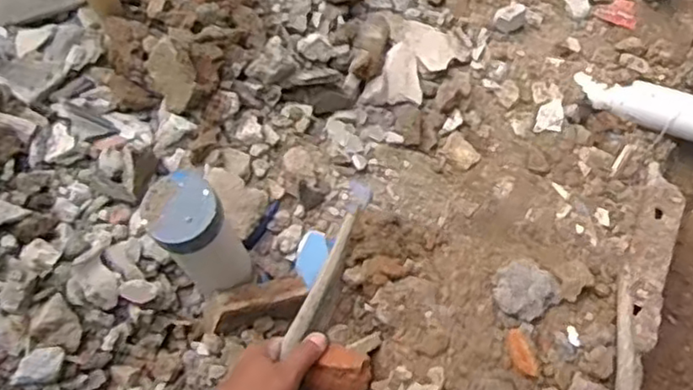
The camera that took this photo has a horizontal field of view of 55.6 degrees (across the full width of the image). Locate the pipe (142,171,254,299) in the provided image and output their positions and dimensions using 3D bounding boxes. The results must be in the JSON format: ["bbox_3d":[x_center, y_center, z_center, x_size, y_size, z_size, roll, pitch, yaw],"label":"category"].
[{"bbox_3d":[-0.254,0.074,1.143,0.123,0.298,0.121,-35,70,-12],"label":"pipe"}]

